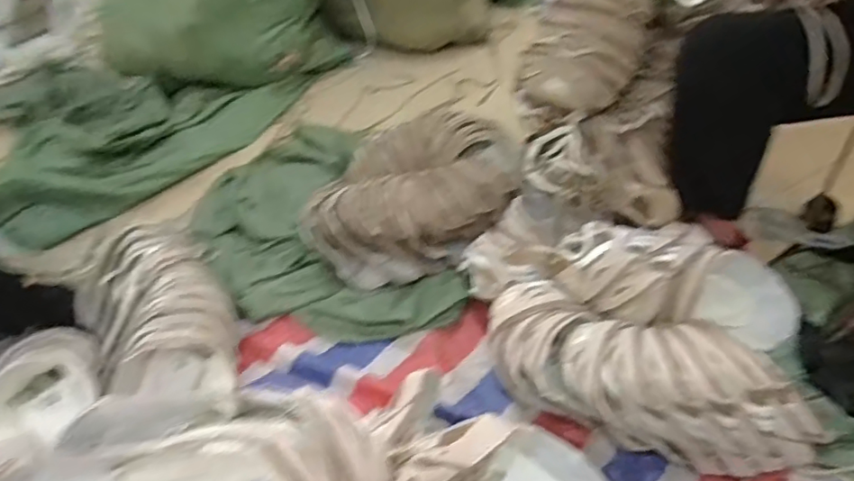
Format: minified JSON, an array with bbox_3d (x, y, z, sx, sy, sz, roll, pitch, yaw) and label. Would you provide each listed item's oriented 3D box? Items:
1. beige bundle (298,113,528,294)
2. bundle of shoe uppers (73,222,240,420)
[{"bbox_3d":[-0.021,-0.091,1.140,0.444,0.158,0.310,-11,48,-3],"label":"beige bundle"},{"bbox_3d":[-0.499,0.114,1.020,0.230,0.126,0.389,-30,51,-19],"label":"bundle of shoe uppers"}]

